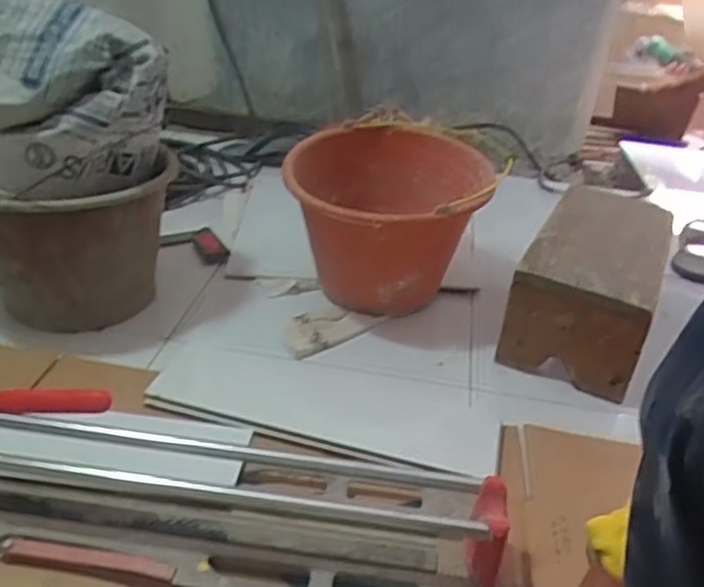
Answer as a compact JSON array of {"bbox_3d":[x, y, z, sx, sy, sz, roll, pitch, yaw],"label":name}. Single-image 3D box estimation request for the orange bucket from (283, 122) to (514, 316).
[{"bbox_3d":[0.056,-0.096,0.968,0.292,0.225,0.292,0,31,-8],"label":"orange bucket"}]

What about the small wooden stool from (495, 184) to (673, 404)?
[{"bbox_3d":[0.346,-0.020,0.961,0.159,0.153,0.378,18,33,20],"label":"small wooden stool"}]

